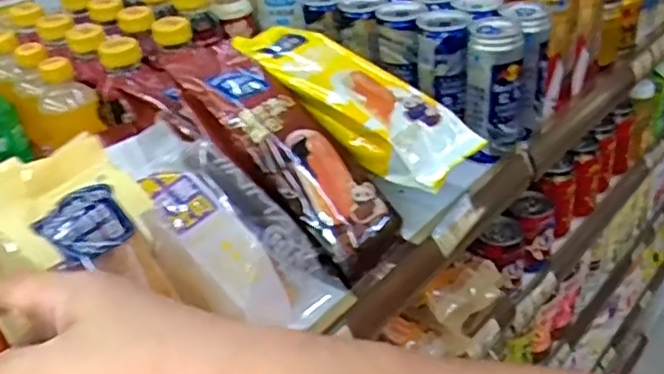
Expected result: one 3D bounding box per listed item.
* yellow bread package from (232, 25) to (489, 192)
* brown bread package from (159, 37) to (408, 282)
[{"bbox_3d":[0.016,-0.079,0.583,0.237,0.045,0.088,38,51,22],"label":"yellow bread package"},{"bbox_3d":[-0.034,-0.034,0.544,0.233,0.039,0.085,47,52,8],"label":"brown bread package"}]

